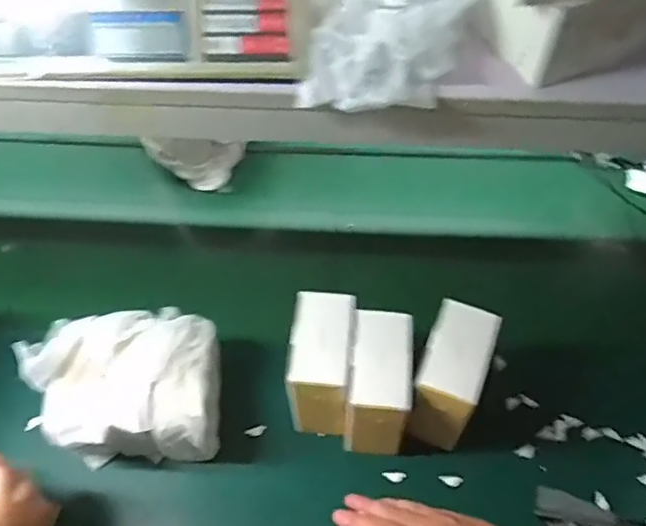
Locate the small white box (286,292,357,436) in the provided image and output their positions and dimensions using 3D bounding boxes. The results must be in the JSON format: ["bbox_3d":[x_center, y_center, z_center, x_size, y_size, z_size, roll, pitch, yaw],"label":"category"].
[{"bbox_3d":[-0.001,0.142,0.737,0.073,0.166,0.143,5,55,4],"label":"small white box"}]

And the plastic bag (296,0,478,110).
[{"bbox_3d":[0.058,-0.218,0.484,0.135,0.075,0.183,5,55,4],"label":"plastic bag"}]

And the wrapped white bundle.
[{"bbox_3d":[-0.247,0.163,0.744,0.218,0.134,0.166,-4,55,-2],"label":"wrapped white bundle"}]

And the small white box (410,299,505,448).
[{"bbox_3d":[0.155,0.149,0.725,0.070,0.168,0.124,19,57,14],"label":"small white box"}]

